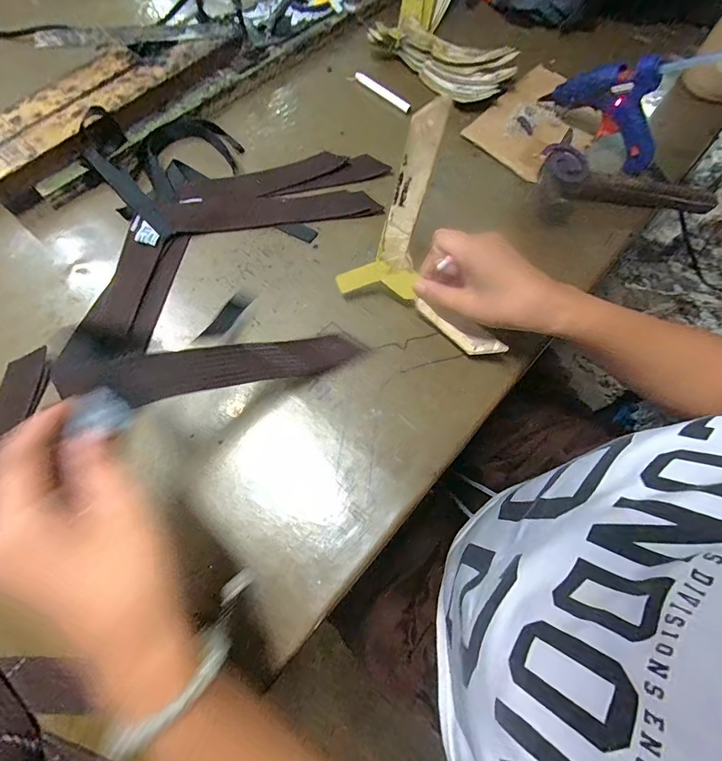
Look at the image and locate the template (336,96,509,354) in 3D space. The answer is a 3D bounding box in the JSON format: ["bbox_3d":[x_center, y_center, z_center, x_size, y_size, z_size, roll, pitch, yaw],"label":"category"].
[{"bbox_3d":[0.039,-0.107,0.350,0.024,0.125,0.197,-44,120,-47],"label":"template"}]

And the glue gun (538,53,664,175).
[{"bbox_3d":[0.268,-0.296,0.426,0.038,0.087,0.139,-36,76,-14],"label":"glue gun"}]

